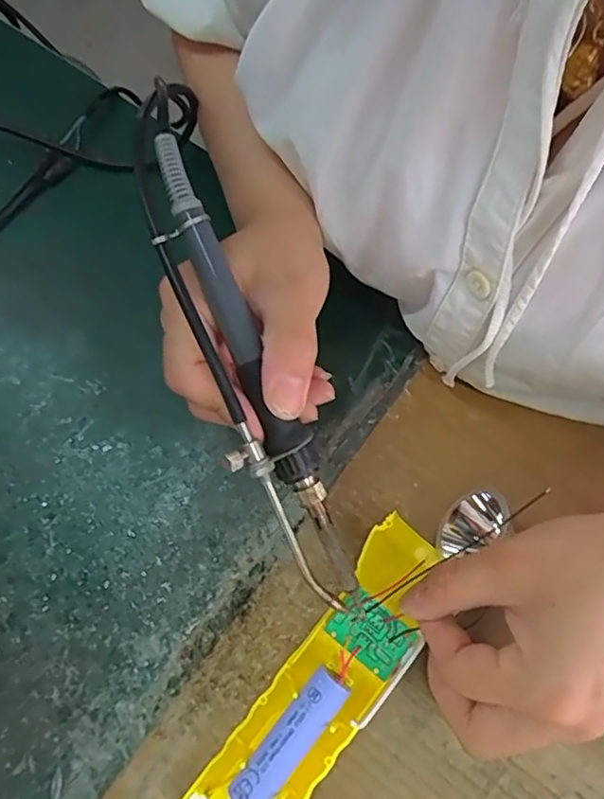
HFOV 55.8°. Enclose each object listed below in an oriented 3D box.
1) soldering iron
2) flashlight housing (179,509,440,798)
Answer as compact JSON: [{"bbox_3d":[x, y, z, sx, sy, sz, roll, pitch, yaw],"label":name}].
[{"bbox_3d":[-0.026,-0.015,0.227,0.032,0.016,0.215,-23,94,-10],"label":"soldering iron"},{"bbox_3d":[0.011,0.128,0.252,0.043,0.023,0.156,36,82,10],"label":"flashlight housing"}]

